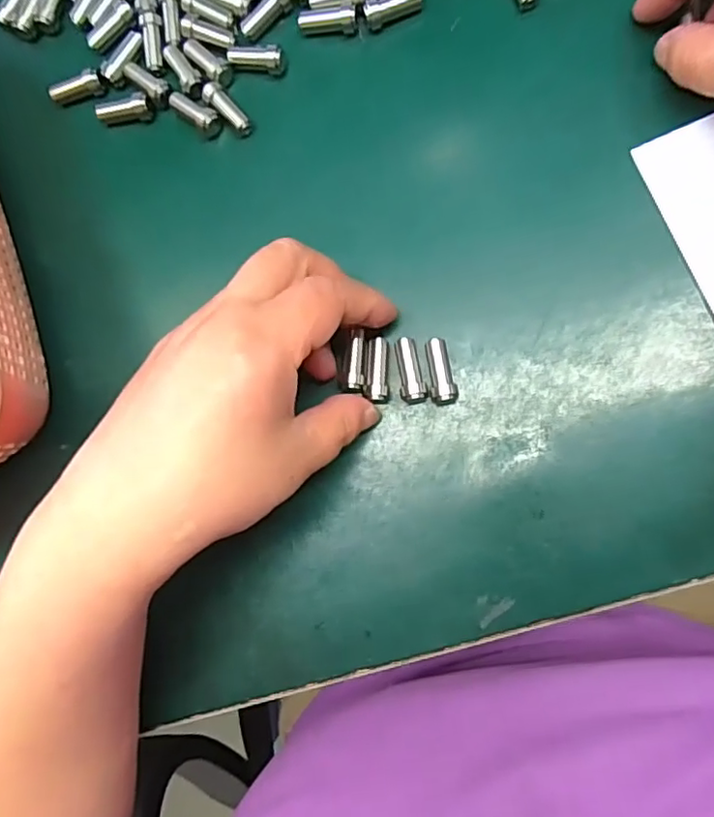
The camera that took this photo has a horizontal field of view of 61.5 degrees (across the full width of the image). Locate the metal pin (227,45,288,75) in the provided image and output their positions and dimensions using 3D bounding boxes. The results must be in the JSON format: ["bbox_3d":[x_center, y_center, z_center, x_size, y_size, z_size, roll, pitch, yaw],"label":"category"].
[{"bbox_3d":[-0.047,-0.162,0.276,0.027,0.009,0.010,13,87,9],"label":"metal pin"}]

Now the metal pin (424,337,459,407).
[{"bbox_3d":[0.035,-0.015,0.251,0.011,0.009,0.028,-7,84,8],"label":"metal pin"}]

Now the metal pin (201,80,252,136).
[{"bbox_3d":[-0.060,-0.138,0.277,0.009,0.009,0.027,-40,81,3],"label":"metal pin"}]

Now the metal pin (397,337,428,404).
[{"bbox_3d":[0.023,-0.016,0.252,0.011,0.009,0.028,-8,84,8],"label":"metal pin"}]

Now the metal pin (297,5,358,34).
[{"bbox_3d":[-0.013,-0.176,0.272,0.026,0.007,0.010,0,85,9],"label":"metal pin"}]

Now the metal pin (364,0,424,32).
[{"bbox_3d":[0.017,-0.180,0.269,0.027,0.009,0.009,-17,83,7],"label":"metal pin"}]

